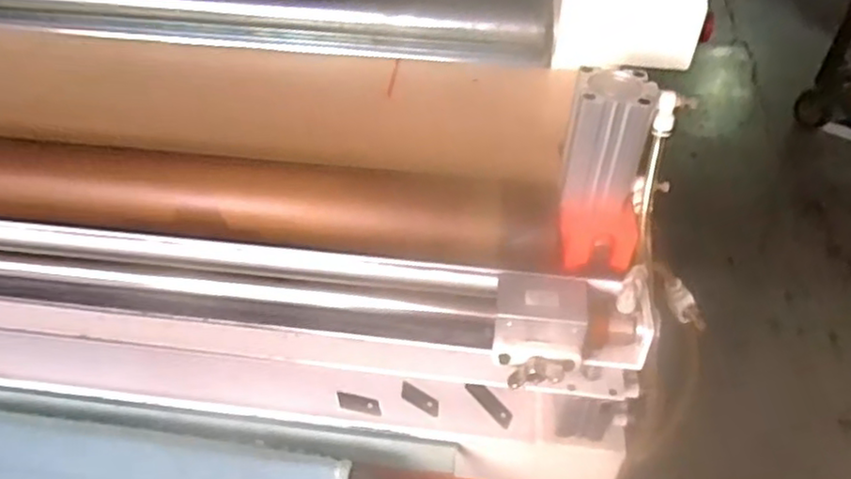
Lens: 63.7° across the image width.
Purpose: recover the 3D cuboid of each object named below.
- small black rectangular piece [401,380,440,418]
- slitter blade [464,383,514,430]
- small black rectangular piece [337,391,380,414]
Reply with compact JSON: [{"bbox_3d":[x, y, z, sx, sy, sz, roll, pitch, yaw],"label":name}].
[{"bbox_3d":[-0.006,0.159,0.685,0.047,0.004,0.016,26,66,20],"label":"small black rectangular piece"},{"bbox_3d":[0.065,0.163,0.679,0.017,0.004,0.057,-35,62,-18],"label":"slitter blade"},{"bbox_3d":[-0.066,0.163,0.679,0.046,0.004,0.015,9,79,11],"label":"small black rectangular piece"}]

